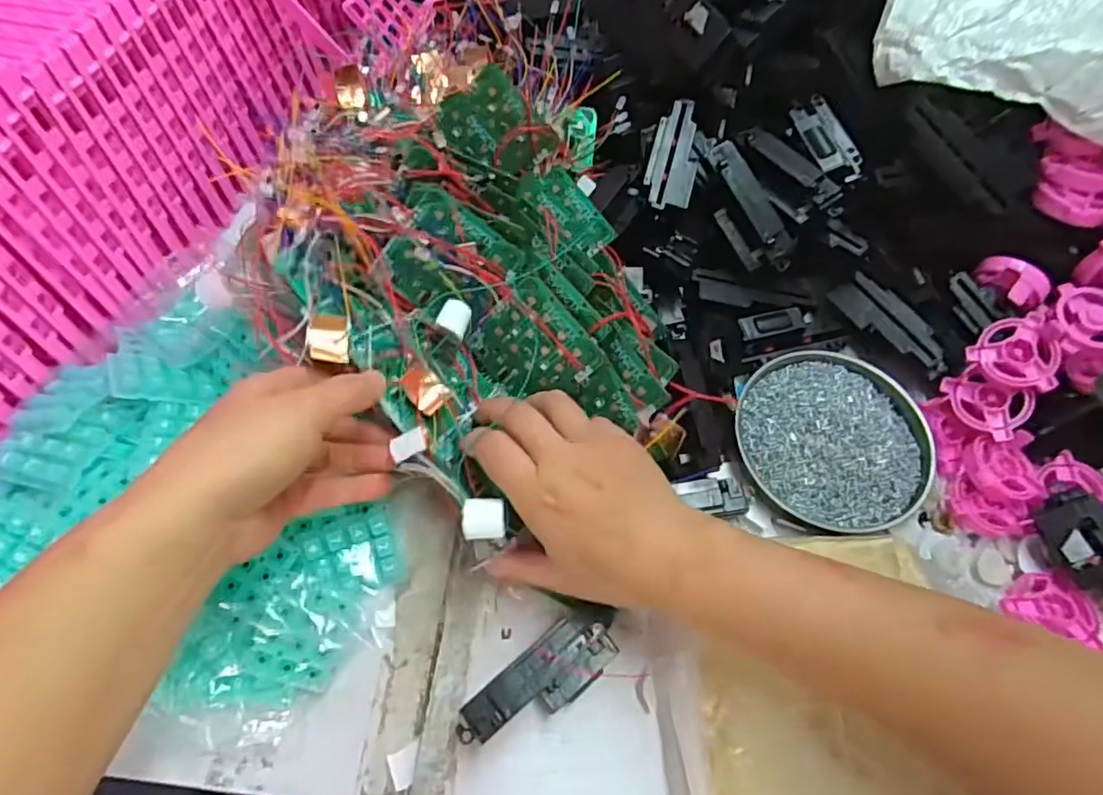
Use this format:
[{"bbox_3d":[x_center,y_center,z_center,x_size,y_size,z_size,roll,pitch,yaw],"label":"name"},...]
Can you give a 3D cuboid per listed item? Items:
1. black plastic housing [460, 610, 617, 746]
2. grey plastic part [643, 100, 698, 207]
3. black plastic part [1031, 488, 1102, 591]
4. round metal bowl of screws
[{"bbox_3d":[-0.007,0.168,0.365,0.099,0.033,0.036,-35,70,-18],"label":"black plastic housing"},{"bbox_3d":[0.093,-0.186,0.476,0.035,0.006,0.092,10,77,2],"label":"grey plastic part"},{"bbox_3d":[0.352,0.109,0.394,0.030,0.042,0.101,-20,66,-12],"label":"black plastic part"},{"bbox_3d":[0.203,0.025,0.445,0.131,0.037,0.131,10,63,2],"label":"round metal bowl of screws"}]

